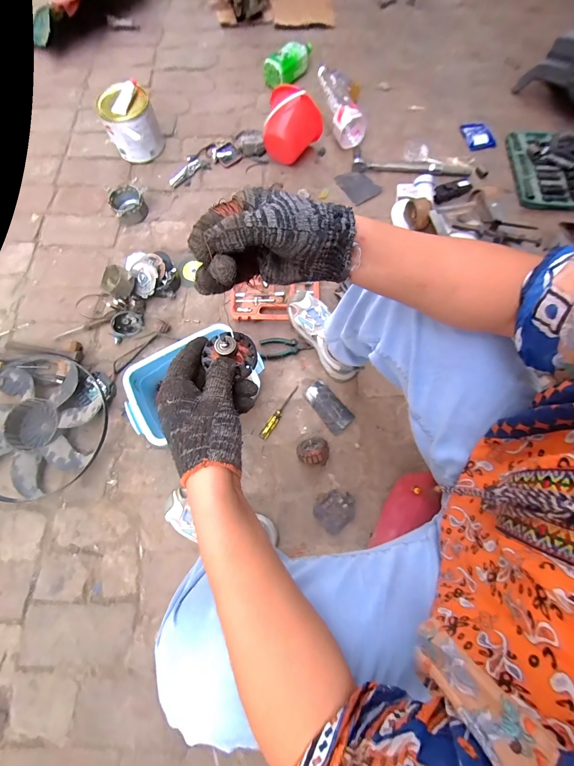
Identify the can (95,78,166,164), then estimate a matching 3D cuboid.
[{"bbox_3d":[-0.486,-0.803,0.988,0.160,0.154,0.158,-22,74,-5],"label":"can"}]

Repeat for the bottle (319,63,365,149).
[{"bbox_3d":[0.180,-0.989,1.082,0.118,0.090,0.322,-18,74,-4],"label":"bottle"}]

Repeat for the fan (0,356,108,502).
[{"bbox_3d":[-0.648,0.108,0.790,0.354,0.052,0.357,14,74,5],"label":"fan"}]

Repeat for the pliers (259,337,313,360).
[{"bbox_3d":[-0.005,-0.103,0.866,0.142,0.019,0.057,-12,88,-9],"label":"pliers"}]

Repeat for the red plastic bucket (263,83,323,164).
[{"bbox_3d":[0.003,-0.809,0.982,0.158,0.161,0.148,-41,79,-12],"label":"red plastic bucket"}]

